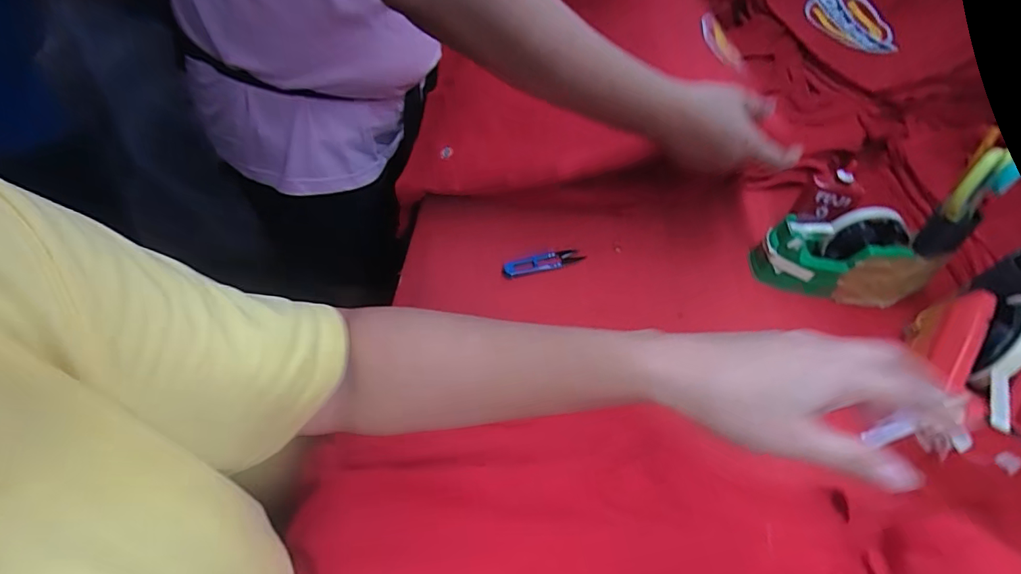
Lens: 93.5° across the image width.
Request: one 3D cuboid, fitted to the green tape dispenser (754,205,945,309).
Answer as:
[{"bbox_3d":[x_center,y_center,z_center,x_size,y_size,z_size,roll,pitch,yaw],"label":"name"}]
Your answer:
[{"bbox_3d":[0.384,-0.035,0.544,0.179,0.093,0.056,13,51,4],"label":"green tape dispenser"}]

